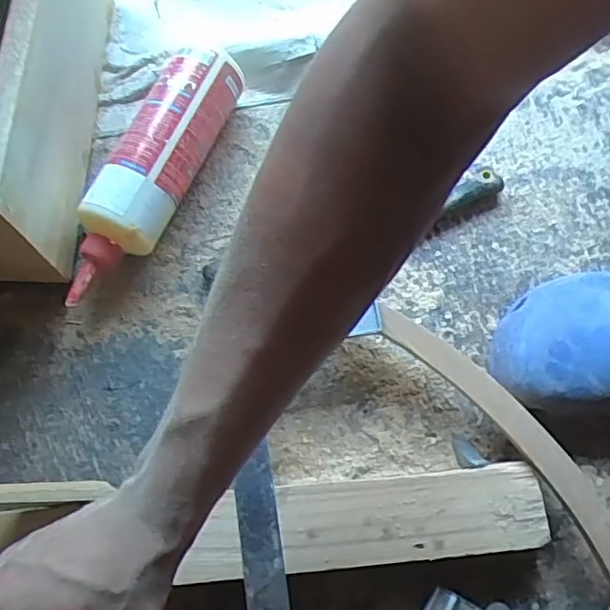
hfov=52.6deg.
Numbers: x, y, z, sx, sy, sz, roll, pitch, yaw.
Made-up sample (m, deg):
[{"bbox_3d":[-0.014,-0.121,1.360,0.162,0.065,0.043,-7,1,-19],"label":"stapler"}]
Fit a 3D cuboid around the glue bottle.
[{"bbox_3d":[-0.128,-0.105,0.517,0.066,0.072,0.238,28,74,9],"label":"glue bottle"}]

